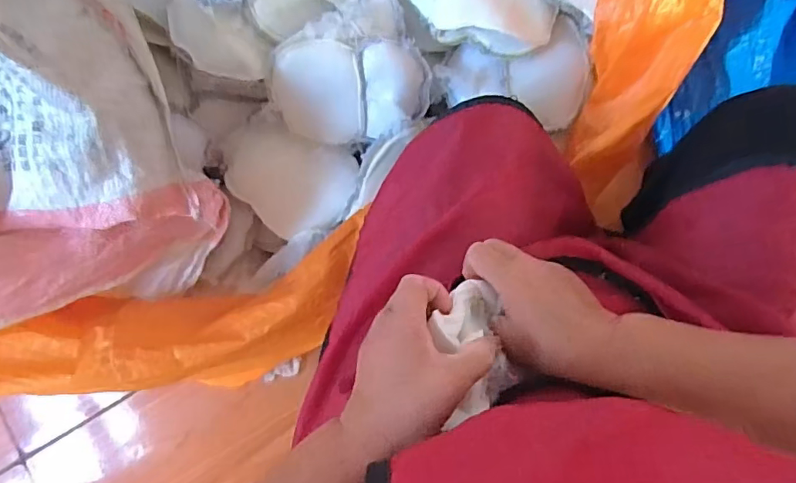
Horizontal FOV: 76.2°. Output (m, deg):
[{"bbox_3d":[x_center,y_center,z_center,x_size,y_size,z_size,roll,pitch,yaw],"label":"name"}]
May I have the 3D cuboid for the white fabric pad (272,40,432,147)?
[{"bbox_3d":[-0.055,-0.176,0.602,0.181,0.050,0.131,10,131,-3],"label":"white fabric pad"}]

